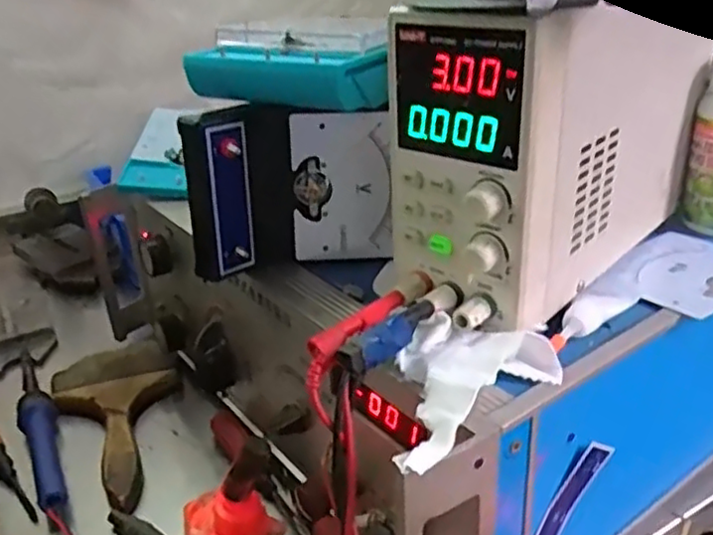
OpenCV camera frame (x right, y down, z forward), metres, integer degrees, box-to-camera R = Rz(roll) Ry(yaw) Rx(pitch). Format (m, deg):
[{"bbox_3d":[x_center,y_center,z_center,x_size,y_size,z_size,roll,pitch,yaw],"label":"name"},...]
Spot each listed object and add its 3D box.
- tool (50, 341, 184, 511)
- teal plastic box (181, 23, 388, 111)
[{"bbox_3d":[-0.173,0.111,0.528,0.093,0.024,0.183,-20,32,-31],"label":"tool"},{"bbox_3d":[-0.032,-0.118,0.386,0.112,0.040,0.071,10,29,22],"label":"teal plastic box"}]

